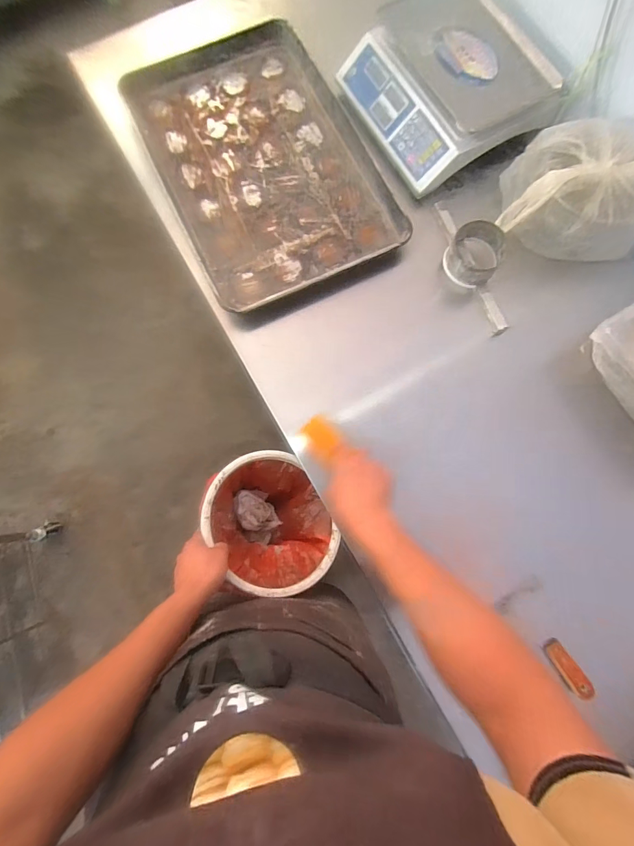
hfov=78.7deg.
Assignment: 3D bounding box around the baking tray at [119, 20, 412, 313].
[{"bbox_3d":[-0.119,-0.548,0.811,0.408,0.047,0.623,-25,79,-6],"label":"baking tray"}]

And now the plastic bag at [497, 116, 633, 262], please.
[{"bbox_3d":[0.486,-0.424,0.722,0.254,0.151,0.202,13,78,2],"label":"plastic bag"}]

